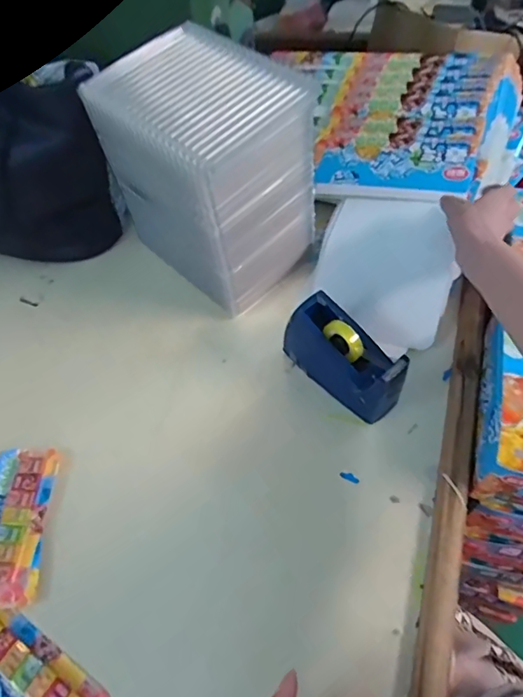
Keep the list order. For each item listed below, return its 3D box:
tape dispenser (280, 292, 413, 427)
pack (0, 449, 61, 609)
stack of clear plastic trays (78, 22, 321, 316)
[{"bbox_3d":[0.087,0.011,0.535,0.045,0.083,0.140,-38,63,-21],"label":"tape dispenser"},{"bbox_3d":[-0.252,0.172,0.493,0.078,0.016,0.150,-3,56,-1],"label":"pack"},{"bbox_3d":[-0.064,-0.202,0.587,0.208,0.234,0.159,37,66,25],"label":"stack of clear plastic trays"}]

